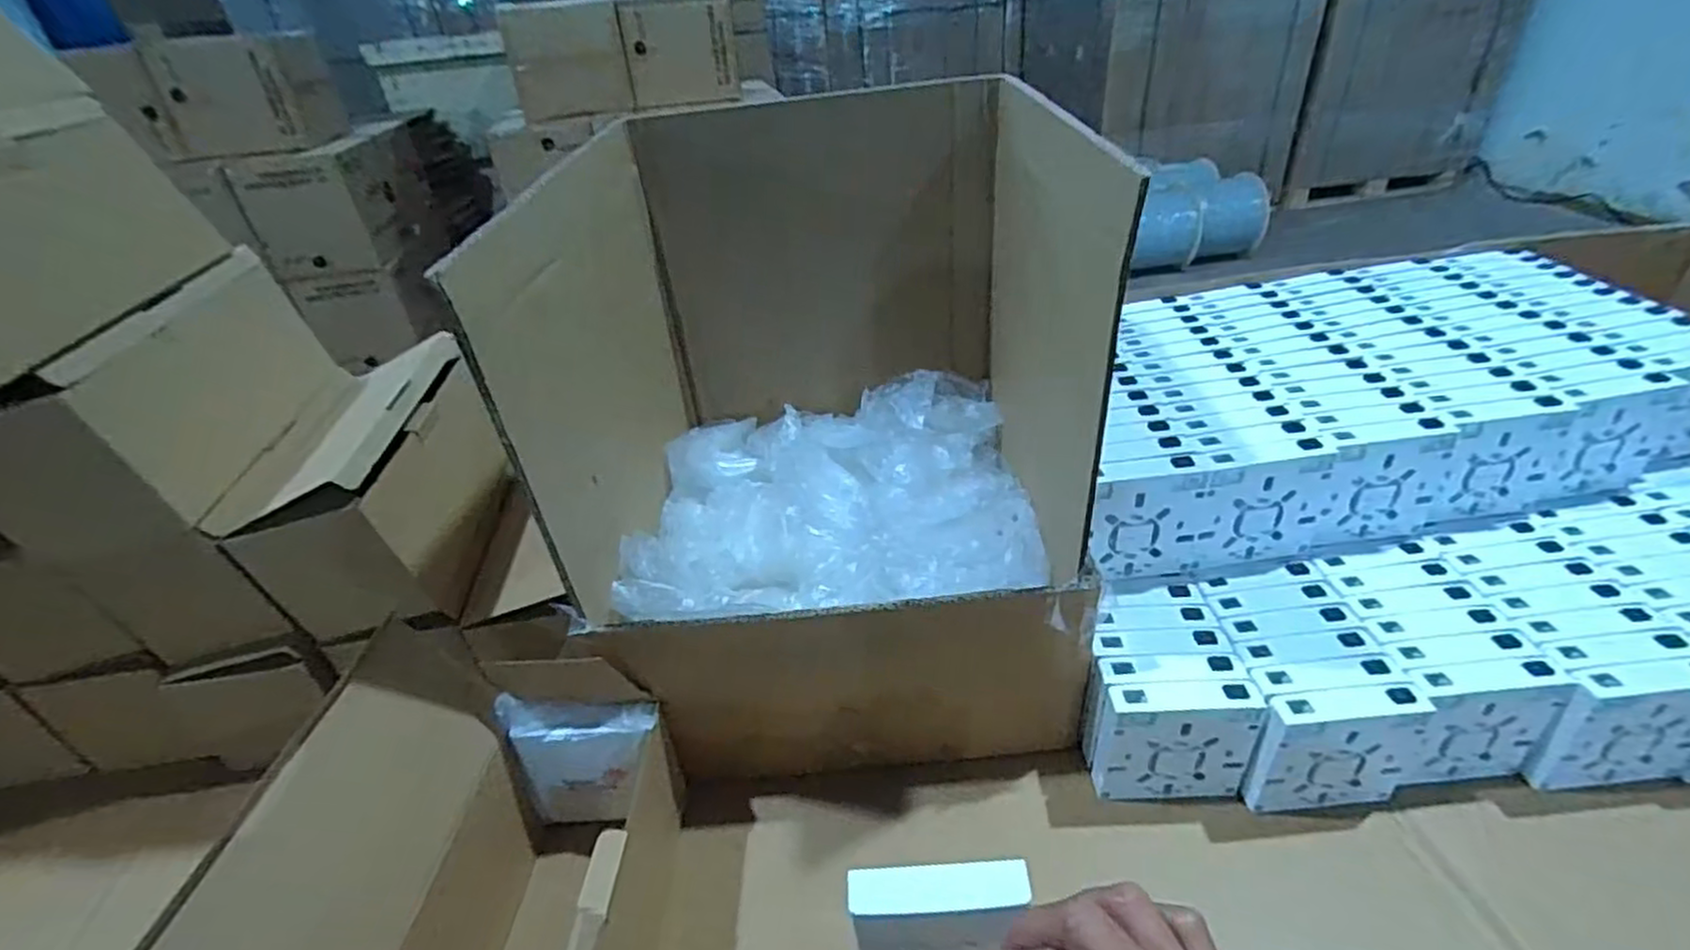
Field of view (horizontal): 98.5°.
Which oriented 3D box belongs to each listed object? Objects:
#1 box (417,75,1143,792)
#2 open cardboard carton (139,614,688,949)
[{"bbox_3d":[-0.005,-0.049,0.502,0.293,0.326,0.327,-3,35,4],"label":"box"},{"bbox_3d":[-0.178,0.215,0.356,0.134,0.182,0.241,-2,35,5],"label":"open cardboard carton"}]

